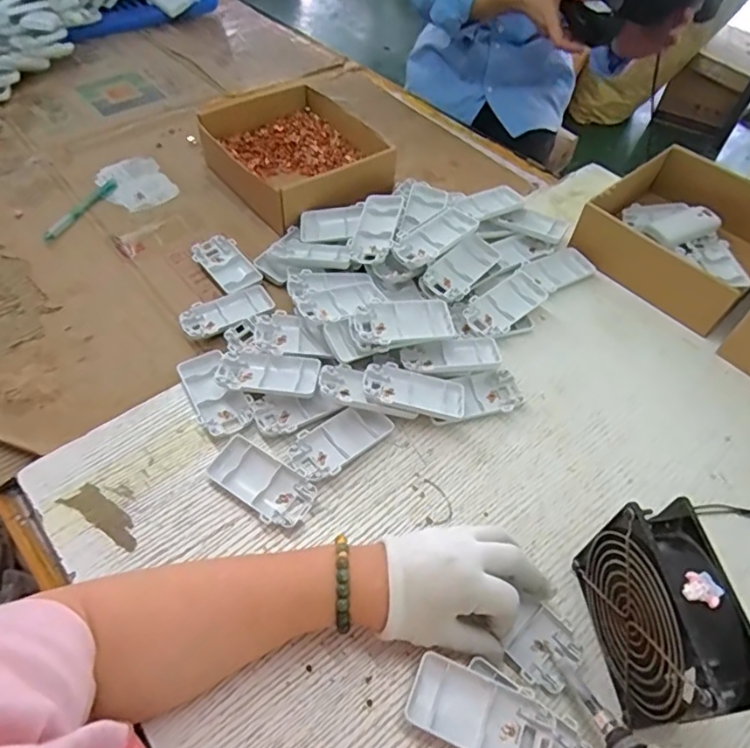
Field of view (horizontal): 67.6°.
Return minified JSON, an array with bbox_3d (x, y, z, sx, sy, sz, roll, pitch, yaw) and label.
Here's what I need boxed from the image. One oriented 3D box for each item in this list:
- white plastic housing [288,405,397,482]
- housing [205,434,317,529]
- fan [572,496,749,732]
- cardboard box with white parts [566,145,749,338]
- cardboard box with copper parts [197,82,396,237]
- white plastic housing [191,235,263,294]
[{"bbox_3d":[-0.033,0.061,0.513,0.094,0.017,0.048,-32,60,-23],"label":"white plastic housing"},{"bbox_3d":[-0.098,0.094,0.485,0.094,0.015,0.046,32,58,20],"label":"housing"},{"bbox_3d":[0.190,0.163,0.377,0.044,0.123,0.119,-5,53,-6],"label":"fan"},{"bbox_3d":[0.373,-0.168,0.668,0.226,0.064,0.190,-37,62,-26],"label":"cardboard box with white parts"},{"bbox_3d":[-0.098,-0.294,0.752,0.197,0.069,0.235,-31,60,-23],"label":"cardboard box with copper parts"},{"bbox_3d":[-0.174,-0.126,0.655,0.049,0.014,0.093,-30,60,-22],"label":"white plastic housing"}]

